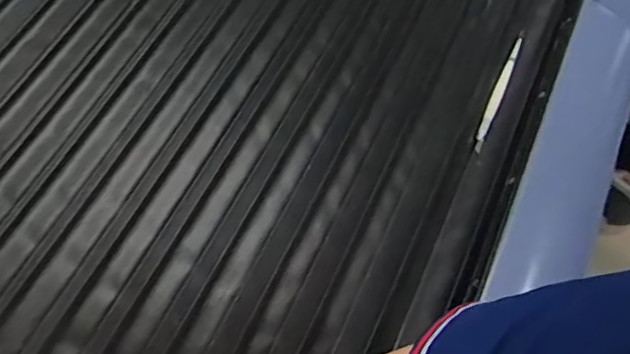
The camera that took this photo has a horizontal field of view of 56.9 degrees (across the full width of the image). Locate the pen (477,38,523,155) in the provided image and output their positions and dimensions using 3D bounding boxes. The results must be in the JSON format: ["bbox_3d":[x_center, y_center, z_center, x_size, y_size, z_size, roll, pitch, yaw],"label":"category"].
[{"bbox_3d":[0.191,-0.090,0.602,0.011,0.016,0.149,23,67,10],"label":"pen"}]

